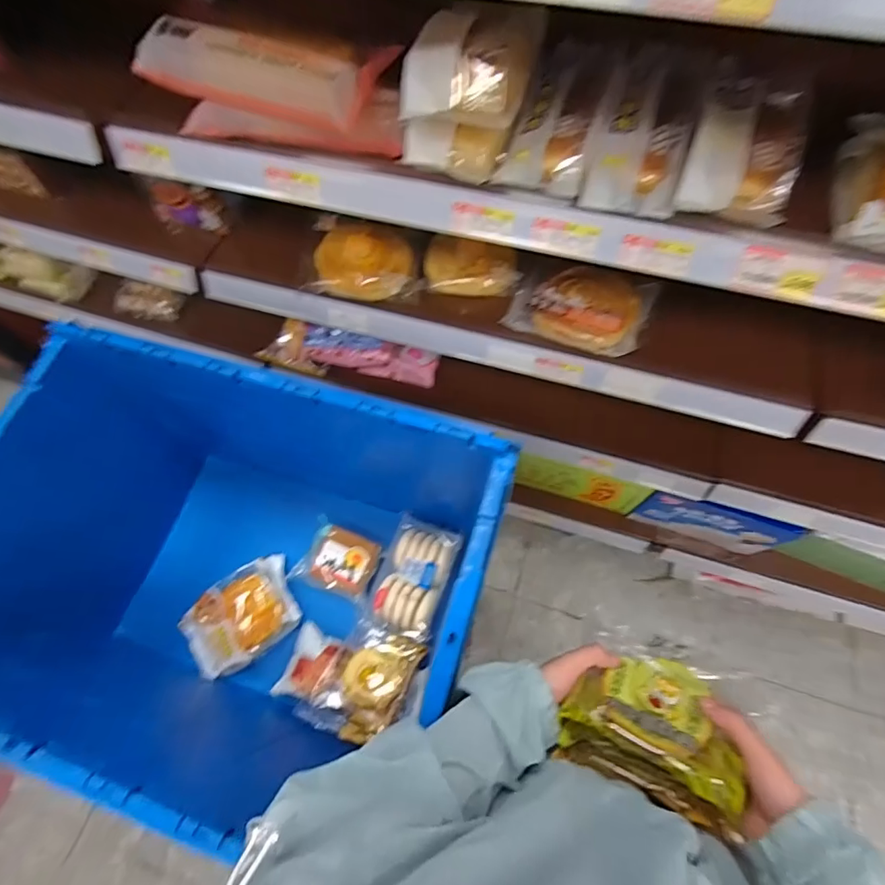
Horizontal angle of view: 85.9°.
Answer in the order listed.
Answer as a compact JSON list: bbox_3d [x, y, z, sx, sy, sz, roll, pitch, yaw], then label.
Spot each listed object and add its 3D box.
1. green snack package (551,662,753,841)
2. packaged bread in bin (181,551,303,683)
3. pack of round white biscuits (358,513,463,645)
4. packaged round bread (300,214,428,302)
[{"bbox_3d":[0.174,0.250,0.411,0.126,0.084,0.115,9,68,7],"label":"green snack package"},{"bbox_3d":[-0.325,0.276,0.763,0.175,0.031,0.136,-33,69,-11],"label":"packaged bread in bin"},{"bbox_3d":[-0.050,0.219,0.740,0.106,0.038,0.191,18,69,11],"label":"pack of round white biscuits"},{"bbox_3d":[-0.112,-0.264,0.694,0.163,0.047,0.109,10,68,7],"label":"packaged round bread"}]

